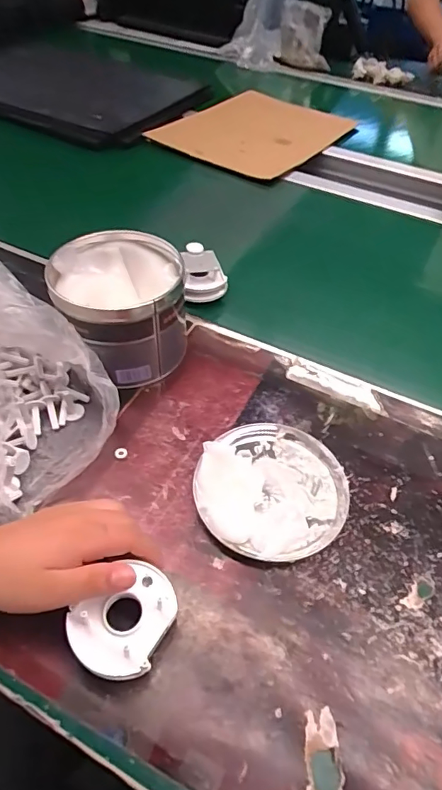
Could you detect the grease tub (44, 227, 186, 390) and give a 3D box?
[{"bbox_3d":[-0.101,-0.087,0.498,0.123,0.105,0.131,1,48,-1],"label":"grease tub"}]

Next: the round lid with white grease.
[{"bbox_3d":[0.045,0.074,0.414,0.124,0.027,0.129,1,48,-1],"label":"round lid with white grease"}]

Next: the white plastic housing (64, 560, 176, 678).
[{"bbox_3d":[-0.065,0.148,0.325,0.060,0.016,0.071,19,50,15],"label":"white plastic housing"}]

